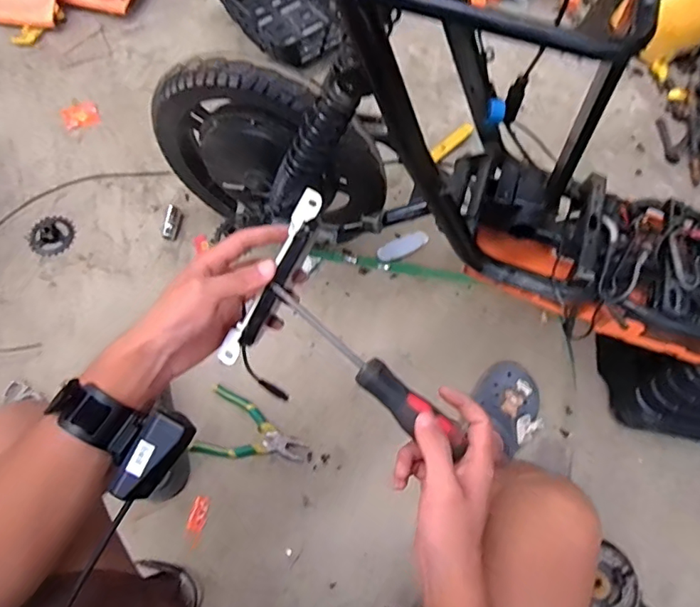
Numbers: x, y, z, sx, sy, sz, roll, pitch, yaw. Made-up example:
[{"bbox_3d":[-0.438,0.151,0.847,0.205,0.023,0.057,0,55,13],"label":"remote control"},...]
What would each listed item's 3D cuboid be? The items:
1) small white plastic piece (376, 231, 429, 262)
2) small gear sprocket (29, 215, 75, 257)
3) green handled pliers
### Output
[{"bbox_3d":[0.106,-0.114,1.011,0.110,0.004,0.039,-27,73,-13],"label":"small white plastic piece"},{"bbox_3d":[-0.581,-0.134,0.990,0.080,0.006,0.083,-27,73,-13],"label":"small gear sprocket"},{"bbox_3d":[-0.163,0.218,0.867,0.180,0.025,0.110,15,69,2],"label":"green handled pliers"}]

